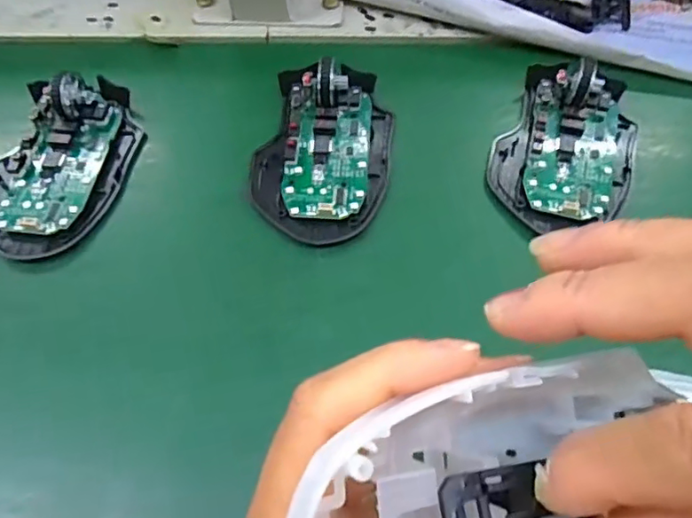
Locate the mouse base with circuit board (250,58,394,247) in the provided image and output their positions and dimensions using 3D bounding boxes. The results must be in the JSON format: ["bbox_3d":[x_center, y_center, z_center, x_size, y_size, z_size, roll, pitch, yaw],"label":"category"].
[{"bbox_3d":[-0.011,-0.063,0.304,0.071,0.030,0.109,9,58,10],"label":"mouse base with circuit board"}]

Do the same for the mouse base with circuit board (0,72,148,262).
[{"bbox_3d":[-0.154,-0.055,0.301,0.067,0.029,0.112,10,58,10],"label":"mouse base with circuit board"}]

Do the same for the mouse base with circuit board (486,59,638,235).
[{"bbox_3d":[0.122,-0.065,0.302,0.072,0.026,0.106,19,60,16],"label":"mouse base with circuit board"}]

